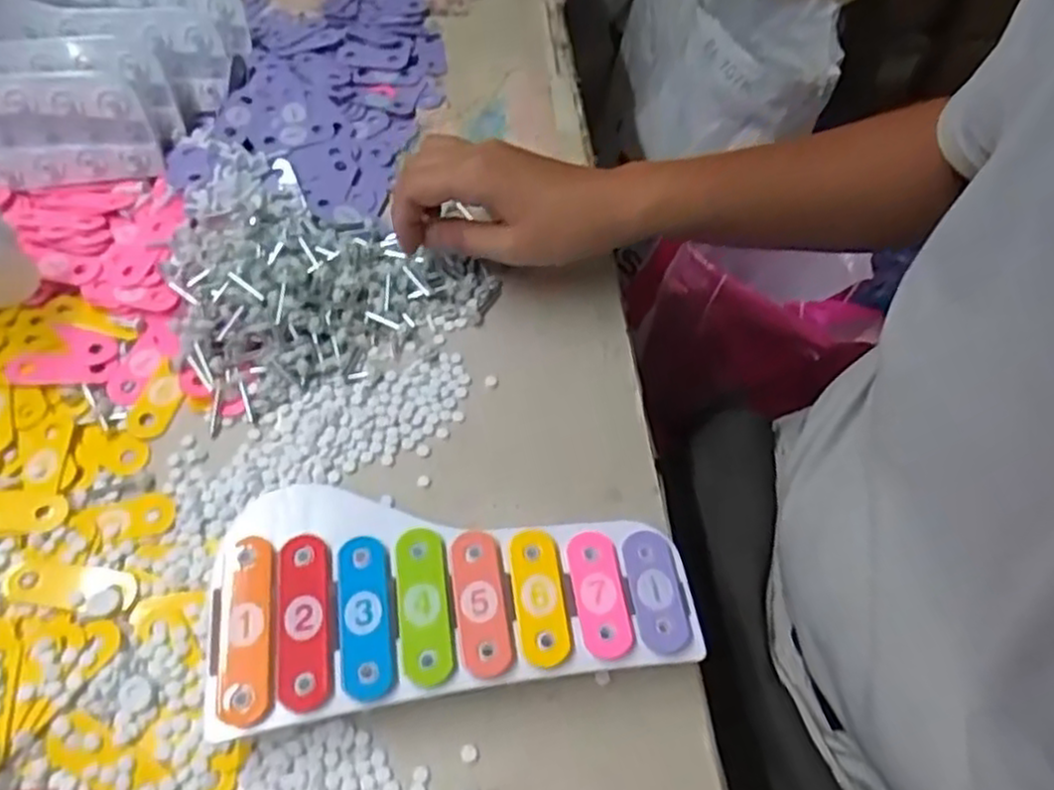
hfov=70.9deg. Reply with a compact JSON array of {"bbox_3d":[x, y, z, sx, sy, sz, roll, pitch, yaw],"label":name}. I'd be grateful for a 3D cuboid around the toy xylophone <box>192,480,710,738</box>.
[{"bbox_3d":[-0.039,0.094,0.371,0.227,0.042,0.112,-6,58,-8],"label":"toy xylophone"}]

